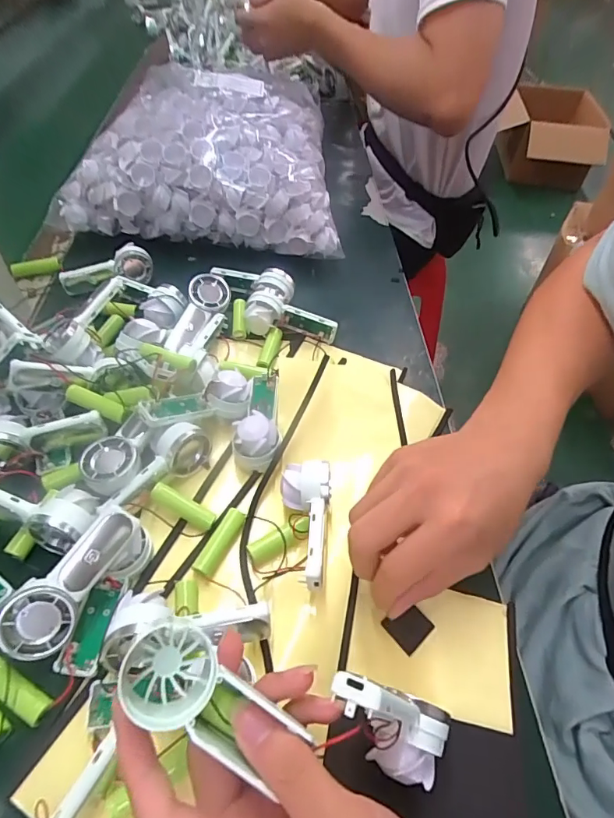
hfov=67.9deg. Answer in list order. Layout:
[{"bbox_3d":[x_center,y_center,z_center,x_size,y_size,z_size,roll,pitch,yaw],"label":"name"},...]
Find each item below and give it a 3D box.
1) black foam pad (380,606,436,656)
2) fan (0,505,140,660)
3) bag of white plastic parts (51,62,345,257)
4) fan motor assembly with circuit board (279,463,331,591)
[{"bbox_3d":[0.066,0.142,0.298,0.024,0.006,0.024,-34,62,-24],"label":"black foam pad"},{"bbox_3d":[-0.142,0.102,0.278,0.038,0.025,0.093,43,73,-13],"label":"fan"},{"bbox_3d":[-0.115,-0.309,0.561,0.307,0.145,0.231,4,52,-1],"label":"bag of white plastic parts"},{"bbox_3d":[-0.003,0.080,0.320,0.034,0.031,0.092,3,50,0],"label":"fan motor assembly with circuit board"}]

